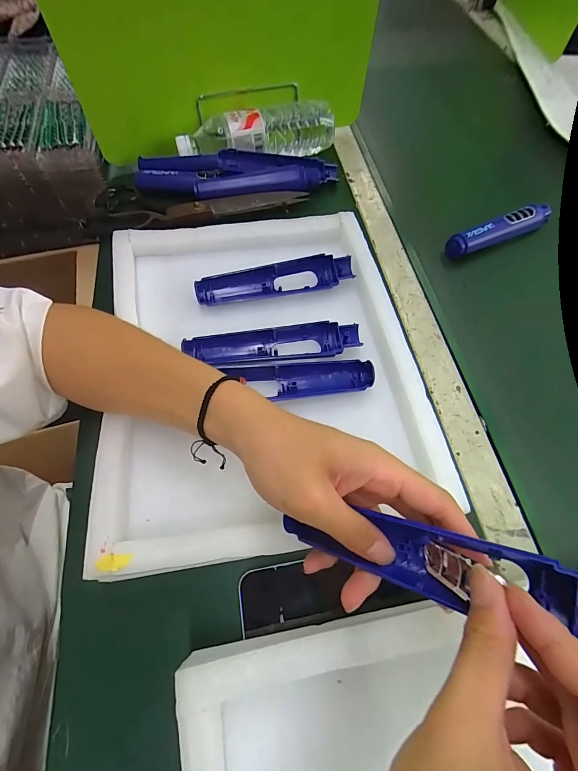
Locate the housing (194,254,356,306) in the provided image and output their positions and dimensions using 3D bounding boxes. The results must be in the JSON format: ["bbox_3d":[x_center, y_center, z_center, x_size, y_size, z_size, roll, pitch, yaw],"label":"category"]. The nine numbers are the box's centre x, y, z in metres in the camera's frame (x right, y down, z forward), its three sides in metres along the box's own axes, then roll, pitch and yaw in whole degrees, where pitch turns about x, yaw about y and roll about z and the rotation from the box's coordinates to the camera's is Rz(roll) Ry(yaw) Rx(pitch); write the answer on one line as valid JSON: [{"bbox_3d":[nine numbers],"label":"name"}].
[{"bbox_3d":[-0.015,-0.115,0.383,0.169,0.020,0.032,-9,63,-6],"label":"housing"}]

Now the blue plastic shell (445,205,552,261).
[{"bbox_3d":[0.293,-0.213,0.472,0.183,0.034,0.027,-26,66,-14],"label":"blue plastic shell"}]

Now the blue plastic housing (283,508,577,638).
[{"bbox_3d":[0.076,0.098,0.195,0.172,0.024,0.033,1,58,33],"label":"blue plastic housing"}]

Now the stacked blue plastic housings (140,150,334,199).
[{"bbox_3d":[-0.071,-0.292,0.480,0.273,0.033,0.070,-4,63,-4],"label":"stacked blue plastic housings"}]

